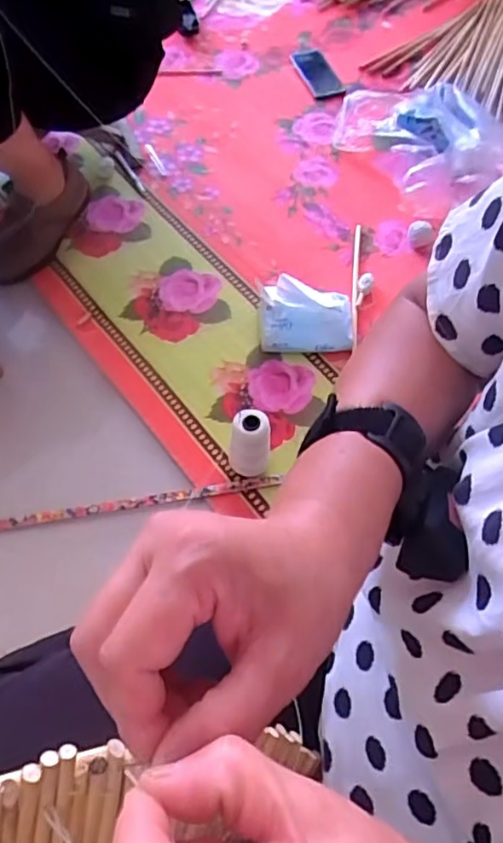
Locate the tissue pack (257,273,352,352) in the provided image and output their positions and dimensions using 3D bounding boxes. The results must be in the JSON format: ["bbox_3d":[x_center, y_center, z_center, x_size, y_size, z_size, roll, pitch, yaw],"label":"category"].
[{"bbox_3d":[0.084,-0.168,0.937,0.141,0.054,0.118,2,62,-1],"label":"tissue pack"}]

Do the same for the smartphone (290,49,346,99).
[{"bbox_3d":[0.134,-0.725,1.248,0.082,0.014,0.157,-22,71,-21],"label":"smartphone"}]

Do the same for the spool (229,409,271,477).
[{"bbox_3d":[-0.003,0.032,0.794,0.051,0.112,0.046,1,62,-1],"label":"spool"}]

